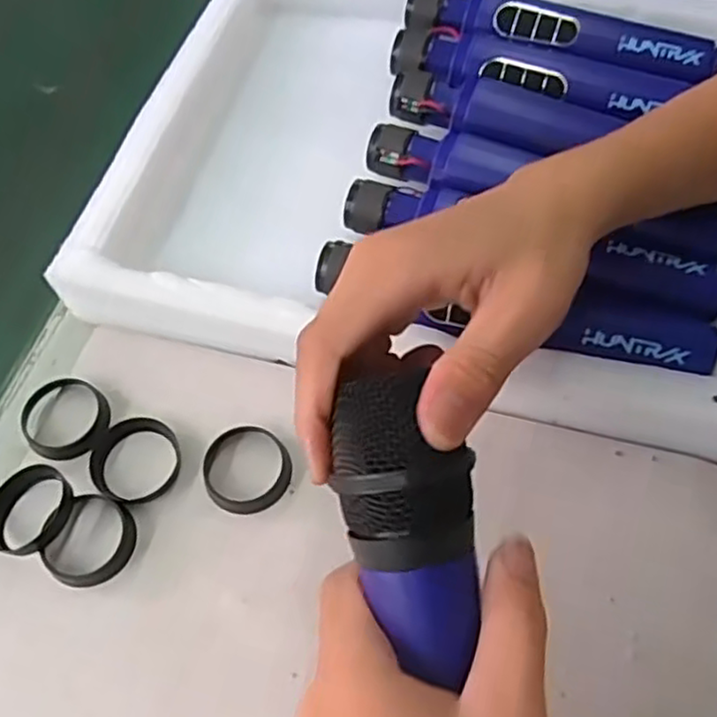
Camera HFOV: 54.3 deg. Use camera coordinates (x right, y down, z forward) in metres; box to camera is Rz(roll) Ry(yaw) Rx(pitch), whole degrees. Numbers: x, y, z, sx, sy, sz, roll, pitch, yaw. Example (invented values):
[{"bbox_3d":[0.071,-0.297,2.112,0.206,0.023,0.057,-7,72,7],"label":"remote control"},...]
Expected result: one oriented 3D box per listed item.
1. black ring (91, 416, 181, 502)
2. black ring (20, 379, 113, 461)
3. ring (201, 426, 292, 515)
[{"bbox_3d":[-0.112,0.051,0.353,0.043,0.011,0.042,-2,61,3],"label":"black ring"},{"bbox_3d":[-0.151,0.032,0.365,0.047,0.014,0.043,-2,61,3],"label":"black ring"},{"bbox_3d":[-0.056,0.056,0.348,0.043,0.010,0.042,-2,61,3],"label":"ring"}]

